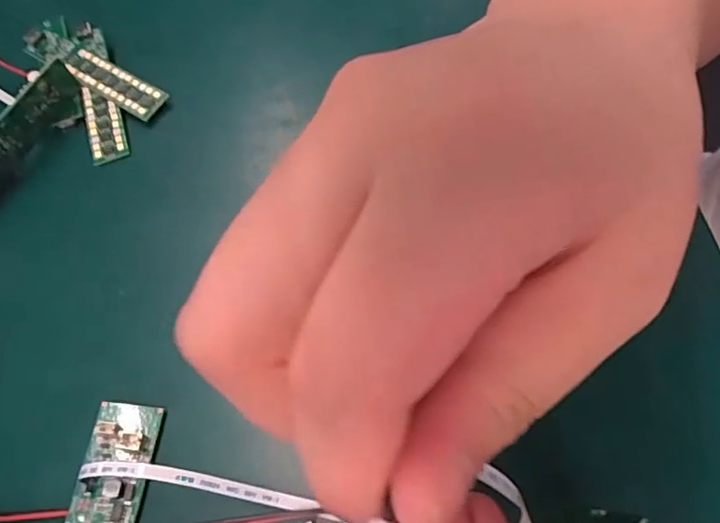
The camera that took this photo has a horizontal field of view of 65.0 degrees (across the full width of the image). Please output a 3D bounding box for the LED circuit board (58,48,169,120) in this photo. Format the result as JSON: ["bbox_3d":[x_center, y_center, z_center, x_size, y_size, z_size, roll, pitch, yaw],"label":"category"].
[{"bbox_3d":[-0.122,-0.088,0.277,0.061,0.006,0.016,26,70,20],"label":"LED circuit board"}]

